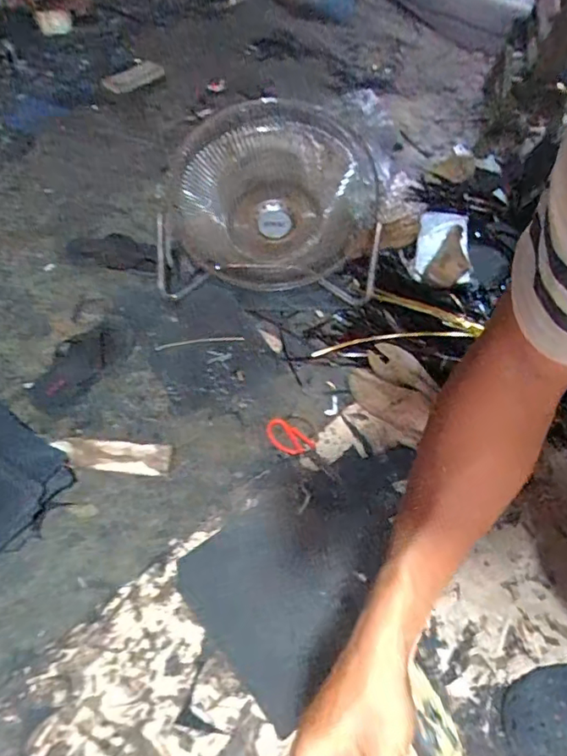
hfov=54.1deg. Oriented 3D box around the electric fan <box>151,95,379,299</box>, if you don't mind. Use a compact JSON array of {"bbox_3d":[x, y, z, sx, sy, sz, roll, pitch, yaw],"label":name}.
[{"bbox_3d":[-0.027,-0.337,1.156,0.482,0.439,0.151,-1,52,-6],"label":"electric fan"}]

